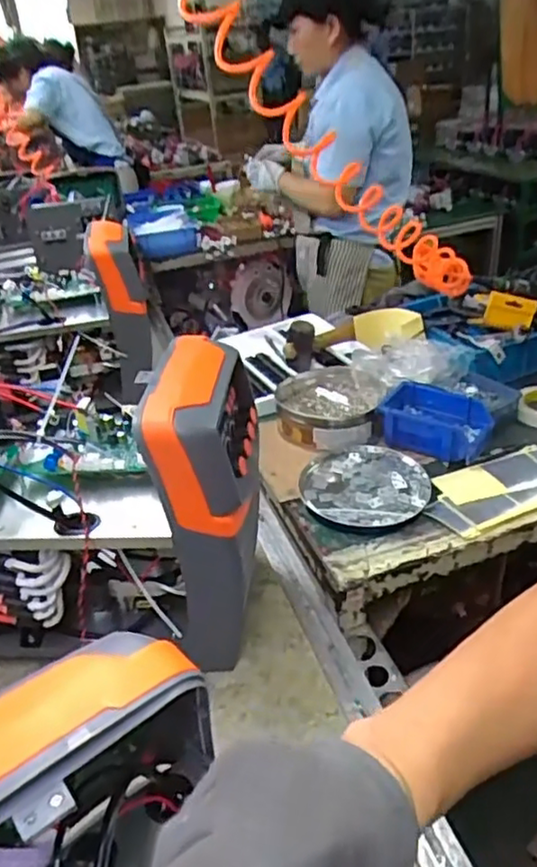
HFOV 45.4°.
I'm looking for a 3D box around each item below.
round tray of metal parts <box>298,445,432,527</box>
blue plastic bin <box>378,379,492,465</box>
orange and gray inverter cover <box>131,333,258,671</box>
[{"bbox_3d":[0.144,0.076,0.957,0.184,0.023,0.183,-5,32,3],"label":"round tray of metal parts"},{"bbox_3d":[0.275,-0.023,1.045,0.168,0.071,0.135,13,36,28],"label":"blue plastic bin"},{"bbox_3d":[-0.059,0.075,0.703,0.106,0.317,0.189,-4,32,3],"label":"orange and gray inverter cover"}]

